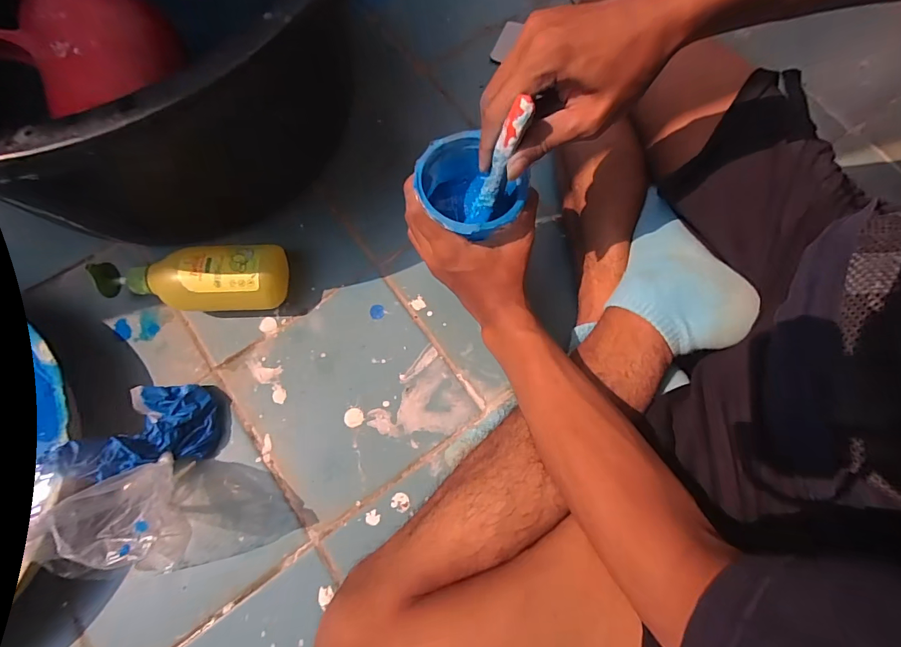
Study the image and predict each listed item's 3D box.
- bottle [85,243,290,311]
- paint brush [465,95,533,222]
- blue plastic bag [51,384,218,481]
[{"bbox_3d":[-0.263,-0.041,0.447,0.193,0.057,0.070,-6,74,-4],"label":"bottle"},{"bbox_3d":[0.032,-0.111,0.310,0.020,0.120,0.025,10,73,-9],"label":"paint brush"},{"bbox_3d":[-0.280,0.094,0.398,0.104,0.064,0.076,-16,75,-6],"label":"blue plastic bag"}]

